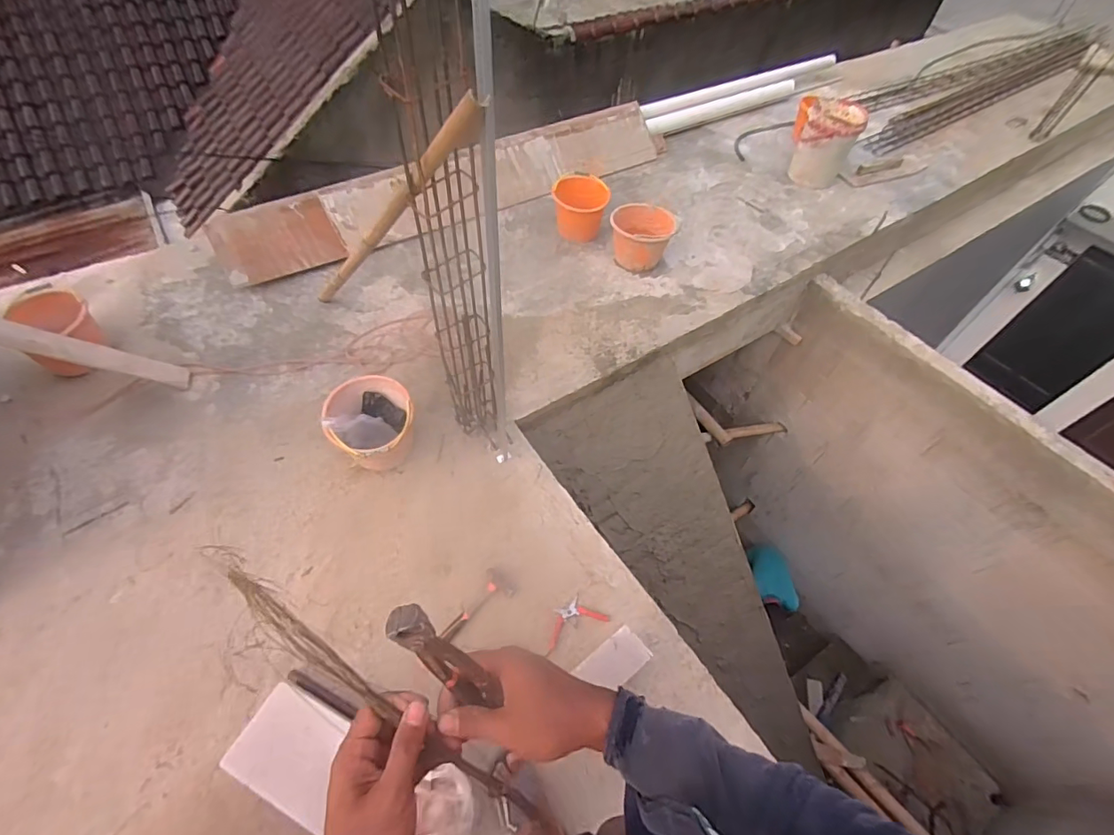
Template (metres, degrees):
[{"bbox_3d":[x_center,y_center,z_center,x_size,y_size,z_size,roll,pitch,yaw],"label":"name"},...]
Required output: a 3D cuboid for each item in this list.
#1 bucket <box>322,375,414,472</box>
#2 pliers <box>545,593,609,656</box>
[{"bbox_3d":[-0.645,0.051,1.755,0.284,0.236,0.322,-17,57,-15],"label":"bucket"},{"bbox_3d":[0.042,0.614,1.502,0.214,0.017,0.107,-23,58,-18],"label":"pliers"}]

